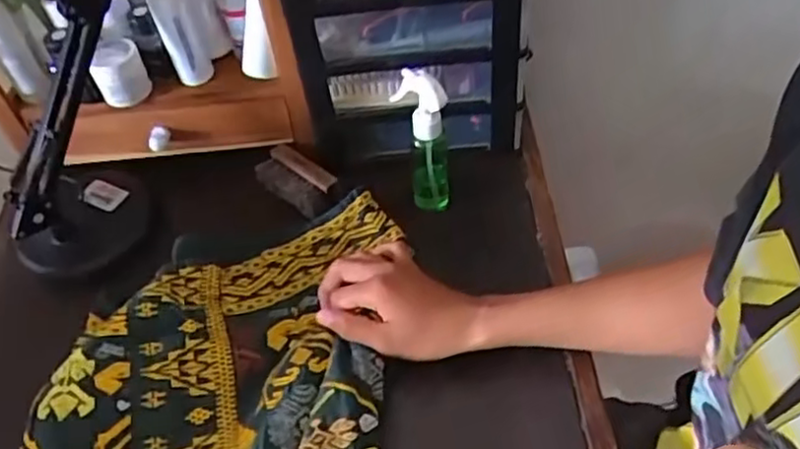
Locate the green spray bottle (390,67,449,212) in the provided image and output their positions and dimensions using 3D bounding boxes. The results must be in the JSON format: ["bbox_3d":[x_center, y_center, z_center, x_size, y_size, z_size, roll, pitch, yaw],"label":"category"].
[{"bbox_3d":[0.022,-0.083,0.670,0.049,0.165,0.038,1,52,5],"label":"green spray bottle"}]

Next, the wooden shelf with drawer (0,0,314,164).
[{"bbox_3d":[-0.265,-0.207,0.660,0.309,0.302,0.115,-3,52,2],"label":"wooden shelf with drawer"}]

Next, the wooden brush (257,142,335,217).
[{"bbox_3d":[-0.112,-0.050,0.728,0.090,0.020,0.047,31,60,25],"label":"wooden brush"}]

